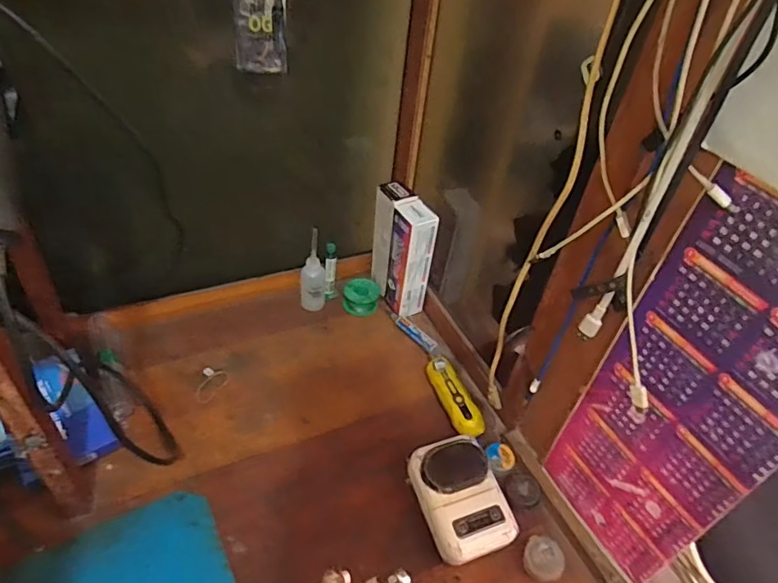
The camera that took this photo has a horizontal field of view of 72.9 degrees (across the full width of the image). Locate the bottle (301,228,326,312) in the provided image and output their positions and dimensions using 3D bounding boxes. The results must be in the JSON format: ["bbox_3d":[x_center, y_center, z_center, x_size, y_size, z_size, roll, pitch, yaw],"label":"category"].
[{"bbox_3d":[-0.108,-0.029,0.751,0.036,0.134,0.031,0,43,-8],"label":"bottle"}]

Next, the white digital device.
[{"bbox_3d":[0.079,0.219,0.558,0.086,0.061,0.116,-11,46,-19],"label":"white digital device"}]

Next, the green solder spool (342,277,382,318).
[{"bbox_3d":[-0.041,0.006,0.796,0.056,0.033,0.056,4,43,-4],"label":"green solder spool"}]

